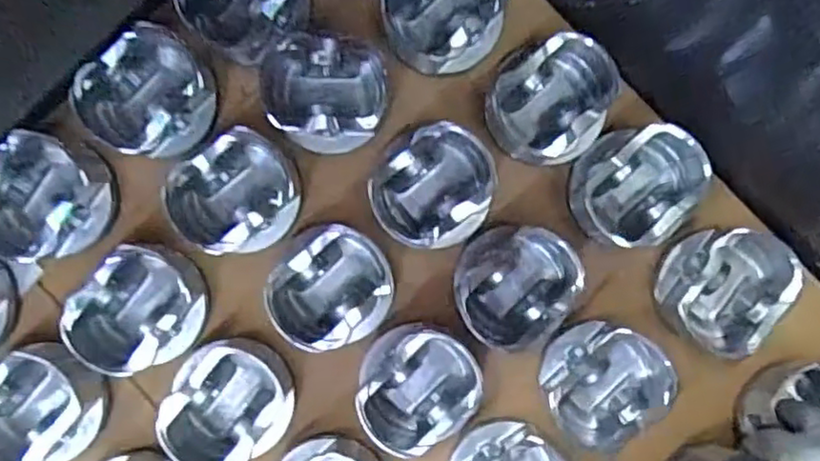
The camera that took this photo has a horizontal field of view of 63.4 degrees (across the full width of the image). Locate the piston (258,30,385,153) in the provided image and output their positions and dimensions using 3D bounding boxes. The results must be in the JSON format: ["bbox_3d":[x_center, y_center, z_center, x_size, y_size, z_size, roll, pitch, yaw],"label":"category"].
[{"bbox_3d":[-0.067,-0.108,0.518,0.094,0.043,0.090,0,91,0],"label":"piston"}]

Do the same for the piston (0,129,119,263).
[{"bbox_3d":[-0.285,-0.025,0.510,0.091,0.057,0.095,14,91,-1],"label":"piston"}]

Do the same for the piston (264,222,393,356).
[{"bbox_3d":[-0.062,0.043,0.518,0.091,0.044,0.091,0,91,0],"label":"piston"}]

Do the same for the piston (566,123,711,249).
[{"bbox_3d":[0.176,-0.032,0.505,0.094,0.048,0.088,-8,91,0],"label":"piston"}]

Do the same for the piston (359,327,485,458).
[{"bbox_3d":[0.008,0.122,0.506,0.091,0.056,0.090,0,91,0],"label":"piston"}]

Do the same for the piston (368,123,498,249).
[{"bbox_3d":[0.019,-0.035,0.515,0.097,0.047,0.096,-1,91,0],"label":"piston"}]

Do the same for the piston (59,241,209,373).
[{"bbox_3d":[-0.211,0.061,0.513,0.096,0.055,0.089,0,91,0],"label":"piston"}]

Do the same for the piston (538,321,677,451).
[{"bbox_3d":[0.154,0.116,0.521,0.096,0.057,0.090,0,91,0],"label":"piston"}]

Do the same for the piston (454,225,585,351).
[{"bbox_3d":[0.086,0.041,0.517,0.099,0.046,0.089,-22,91,0],"label":"piston"}]

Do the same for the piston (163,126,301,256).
[{"bbox_3d":[-0.137,-0.032,0.517,0.097,0.044,0.097,0,91,0],"label":"piston"}]

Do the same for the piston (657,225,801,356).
[{"bbox_3d":[0.243,0.040,0.508,0.081,0.050,0.100,32,90,-1],"label":"piston"}]

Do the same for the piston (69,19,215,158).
[{"bbox_3d":[-0.197,-0.104,0.508,0.087,0.052,0.090,0,91,0],"label":"piston"}]

